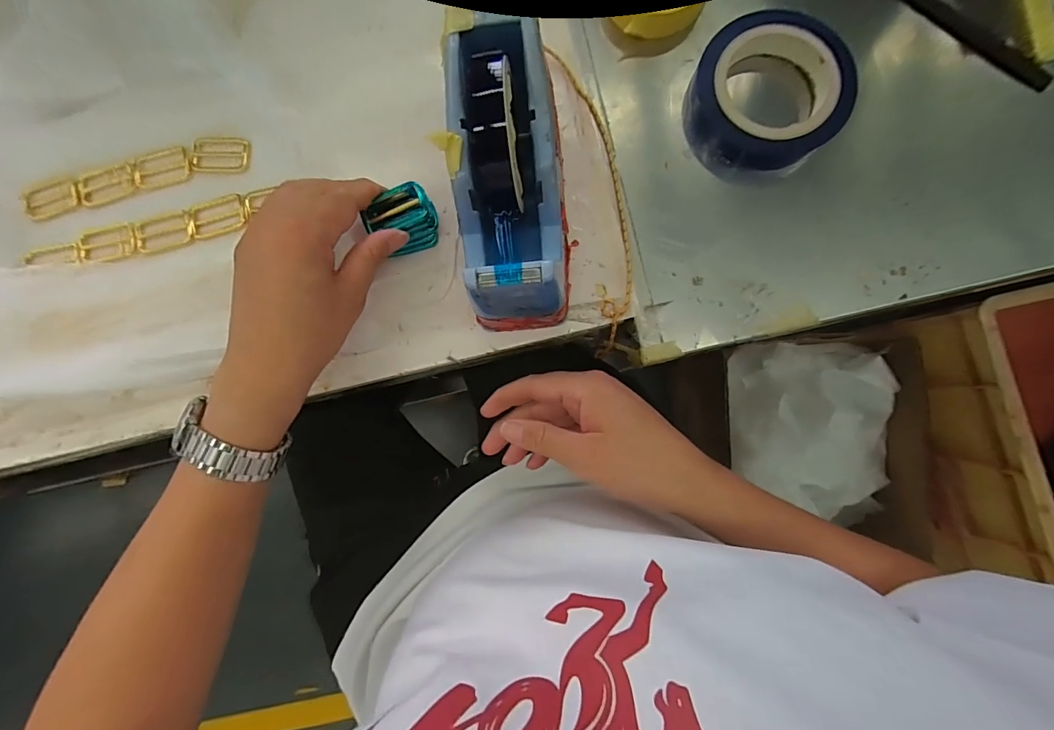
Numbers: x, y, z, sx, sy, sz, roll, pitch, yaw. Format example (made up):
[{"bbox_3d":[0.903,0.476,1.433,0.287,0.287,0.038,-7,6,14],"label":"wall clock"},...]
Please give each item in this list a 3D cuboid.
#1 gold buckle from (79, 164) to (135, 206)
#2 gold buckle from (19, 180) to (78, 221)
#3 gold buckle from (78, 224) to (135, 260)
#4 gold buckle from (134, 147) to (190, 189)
[{"bbox_3d":[-0.369,-0.158,0.389,0.052,0.004,0.025,-16,87,2],"label":"gold buckle"},{"bbox_3d":[-0.419,-0.145,0.391,0.050,0.004,0.026,-21,87,2],"label":"gold buckle"},{"bbox_3d":[-0.366,-0.107,0.388,0.053,0.005,0.026,-10,88,3],"label":"gold buckle"},{"bbox_3d":[-0.319,-0.171,0.387,0.051,0.004,0.029,-14,88,3],"label":"gold buckle"}]

